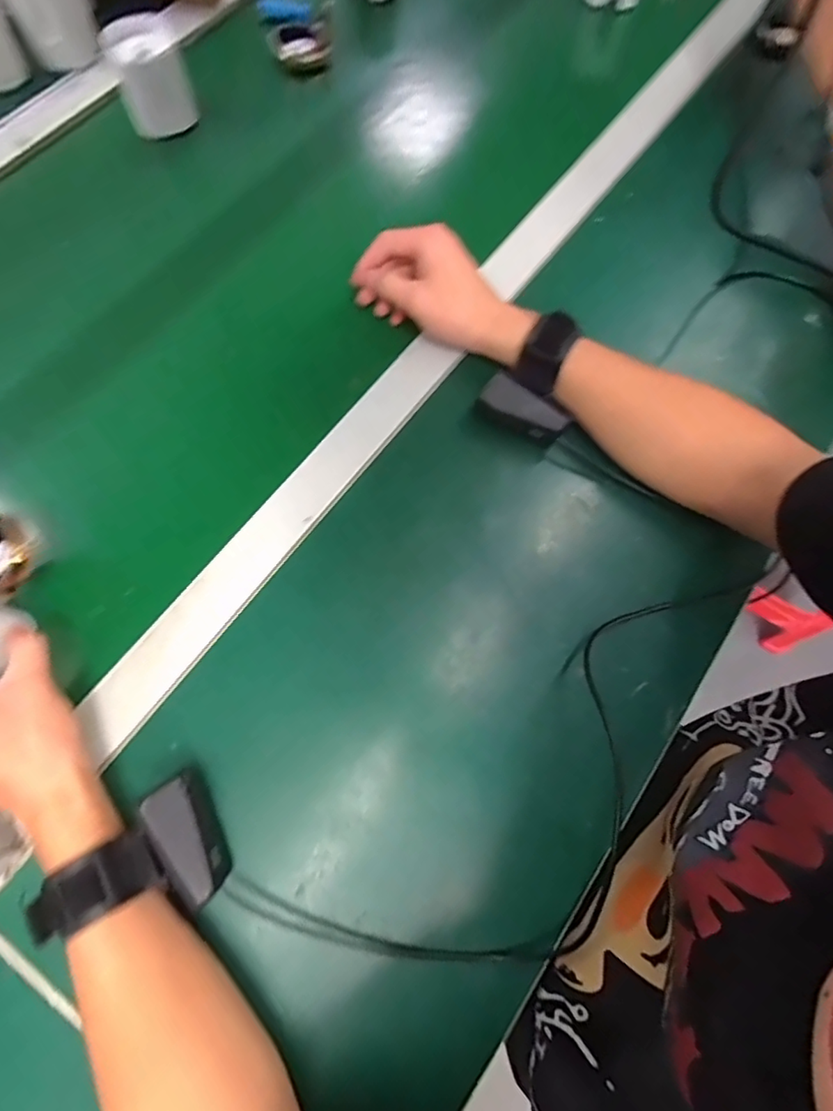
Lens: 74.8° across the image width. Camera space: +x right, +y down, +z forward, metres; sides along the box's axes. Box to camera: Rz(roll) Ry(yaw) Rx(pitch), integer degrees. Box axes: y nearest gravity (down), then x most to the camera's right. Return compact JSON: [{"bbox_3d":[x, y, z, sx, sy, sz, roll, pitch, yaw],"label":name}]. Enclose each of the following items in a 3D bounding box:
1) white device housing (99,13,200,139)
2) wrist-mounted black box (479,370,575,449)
[{"bbox_3d":[-0.249,-0.443,0.516,0.061,0.077,0.056,-26,73,-12],"label":"white device housing"},{"bbox_3d":[0.082,-0.111,0.428,0.068,0.023,0.028,32,73,-5],"label":"wrist-mounted black box"}]

